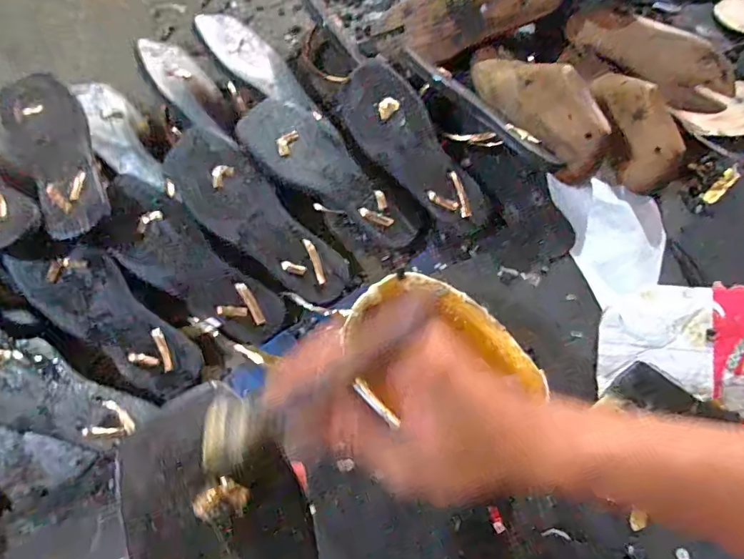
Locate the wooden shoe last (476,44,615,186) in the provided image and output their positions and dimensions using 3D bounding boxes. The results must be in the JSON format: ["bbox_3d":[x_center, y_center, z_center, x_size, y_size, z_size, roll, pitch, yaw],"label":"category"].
[{"bbox_3d":[0.196,-0.220,0.568,0.064,0.085,0.224,-30,62,-9],"label":"wooden shoe last"}]

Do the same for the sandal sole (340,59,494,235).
[{"bbox_3d":[0.049,-0.149,0.550,0.084,0.012,0.233,-34,89,1],"label":"sandal sole"}]

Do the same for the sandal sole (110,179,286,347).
[{"bbox_3d":[-0.201,-0.011,0.517,0.227,0.018,0.082,44,77,-10],"label":"sandal sole"}]

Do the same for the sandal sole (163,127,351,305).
[{"bbox_3d":[-0.129,-0.066,0.528,0.242,0.013,0.081,44,77,-8],"label":"sandal sole"}]

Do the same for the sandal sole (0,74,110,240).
[{"bbox_3d":[-0.359,-0.152,0.521,0.082,0.024,0.239,-27,68,-7],"label":"sandal sole"}]

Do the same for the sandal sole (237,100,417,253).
[{"bbox_3d":[-0.049,-0.122,0.553,0.234,0.023,0.088,43,78,-4],"label":"sandal sole"}]

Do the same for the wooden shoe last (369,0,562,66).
[{"bbox_3d":[0.122,-0.344,0.613,0.241,0.035,0.075,-6,118,16],"label":"wooden shoe last"}]

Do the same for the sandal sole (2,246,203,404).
[{"bbox_3d":[-0.276,0.043,0.499,0.205,0.016,0.080,44,77,-10],"label":"sandal sole"}]

